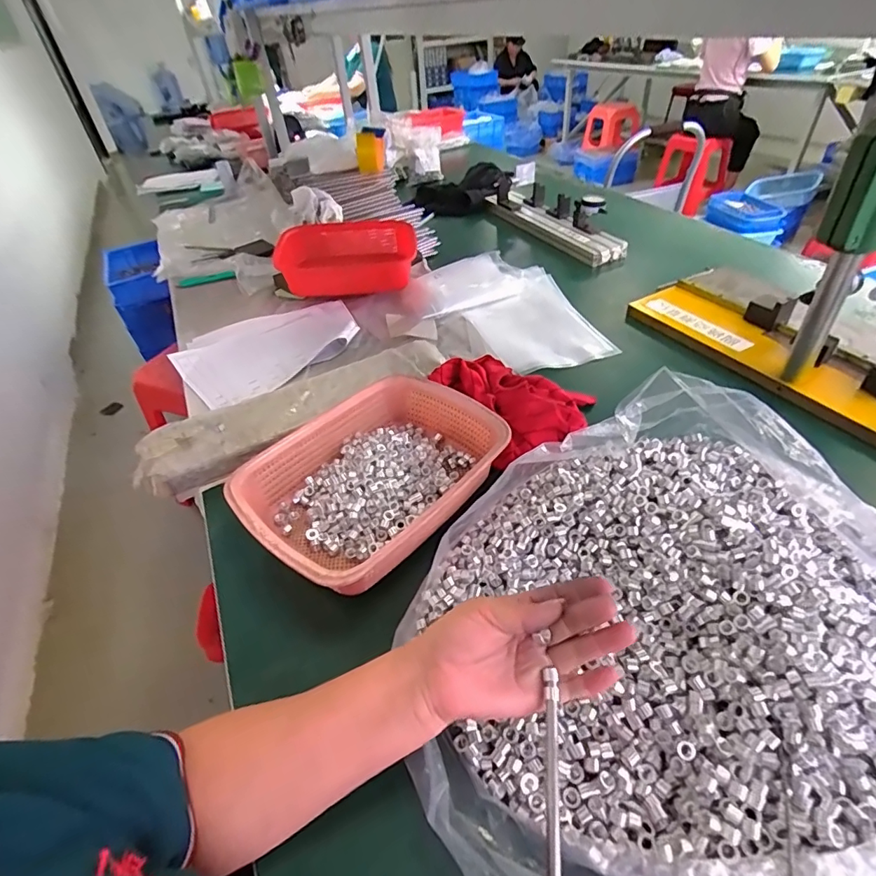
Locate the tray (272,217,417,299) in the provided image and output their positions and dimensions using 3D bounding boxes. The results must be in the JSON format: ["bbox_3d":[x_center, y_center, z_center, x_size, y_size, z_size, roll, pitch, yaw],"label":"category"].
[{"bbox_3d":[-0.206,-0.406,1.066,0.308,0.086,0.218,-2,43,4],"label":"tray"}]

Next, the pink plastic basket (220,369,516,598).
[{"bbox_3d":[-0.075,0.045,0.567,0.215,0.072,0.289,30,53,32],"label":"pink plastic basket"}]

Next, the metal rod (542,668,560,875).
[{"bbox_3d":[0.069,0.255,0.285,0.008,0.012,0.203,3,55,8],"label":"metal rod"}]

